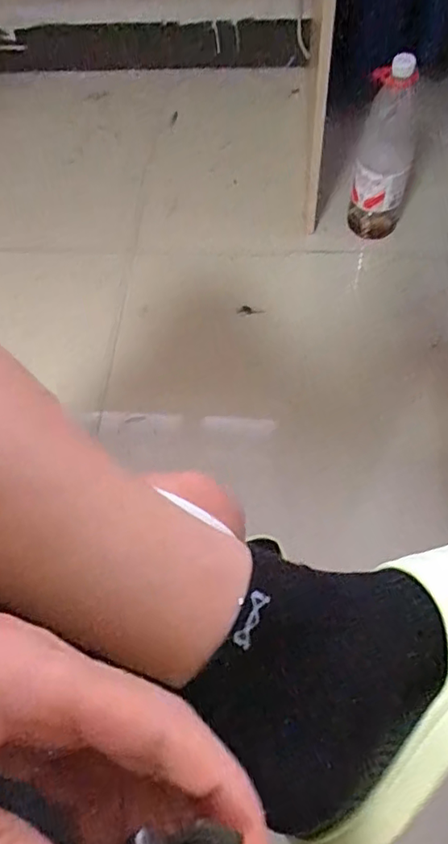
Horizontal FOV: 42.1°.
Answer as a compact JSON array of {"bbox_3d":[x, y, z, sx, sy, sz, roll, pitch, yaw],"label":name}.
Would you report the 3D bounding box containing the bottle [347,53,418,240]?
[{"bbox_3d":[0.270,-0.447,0.991,0.095,0.313,0.080,14,64,11],"label":"bottle"}]

